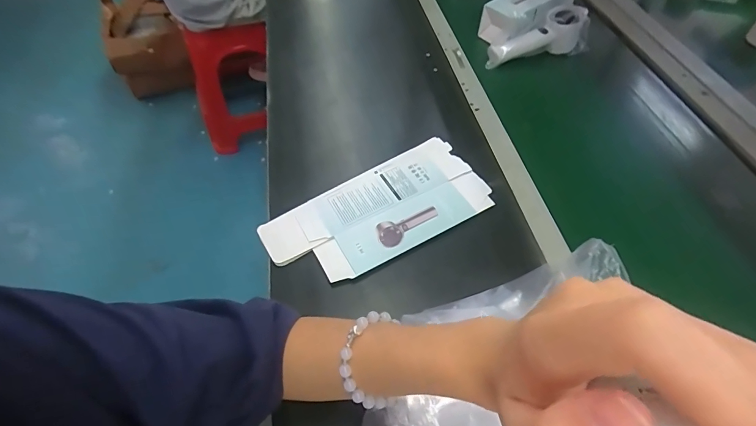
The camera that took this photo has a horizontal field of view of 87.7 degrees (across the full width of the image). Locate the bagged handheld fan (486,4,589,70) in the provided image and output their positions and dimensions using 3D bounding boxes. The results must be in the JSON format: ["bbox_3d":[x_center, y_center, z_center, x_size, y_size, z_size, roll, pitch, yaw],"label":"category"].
[{"bbox_3d":[0.265,-0.299,0.664,0.170,0.059,0.074,-14,53,-9],"label":"bagged handheld fan"}]

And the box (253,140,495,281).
[{"bbox_3d":[0.000,-0.002,0.483,0.267,0.008,0.127,-27,57,-15],"label":"box"}]

